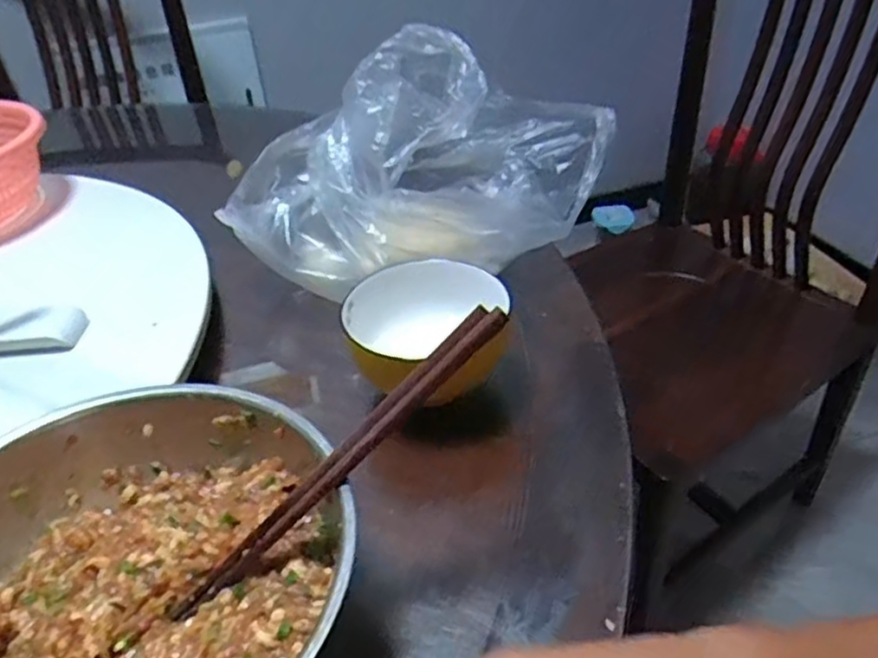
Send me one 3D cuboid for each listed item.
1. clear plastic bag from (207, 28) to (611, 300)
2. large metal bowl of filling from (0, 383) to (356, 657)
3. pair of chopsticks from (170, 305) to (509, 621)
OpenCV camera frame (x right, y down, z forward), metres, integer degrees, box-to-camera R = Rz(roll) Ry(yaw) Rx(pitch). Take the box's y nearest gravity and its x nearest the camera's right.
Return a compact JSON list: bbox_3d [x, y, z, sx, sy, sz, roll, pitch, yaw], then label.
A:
[{"bbox_3d":[-0.003,-0.151,0.605,0.324,0.187,0.200,-32,45,-31],"label":"clear plastic bag"},{"bbox_3d":[-0.151,0.128,0.329,0.214,0.073,0.220,-3,38,2],"label":"large metal bowl of filling"},{"bbox_3d":[-0.050,0.067,0.334,0.217,0.012,0.021,-44,42,7],"label":"pair of chopsticks"}]

